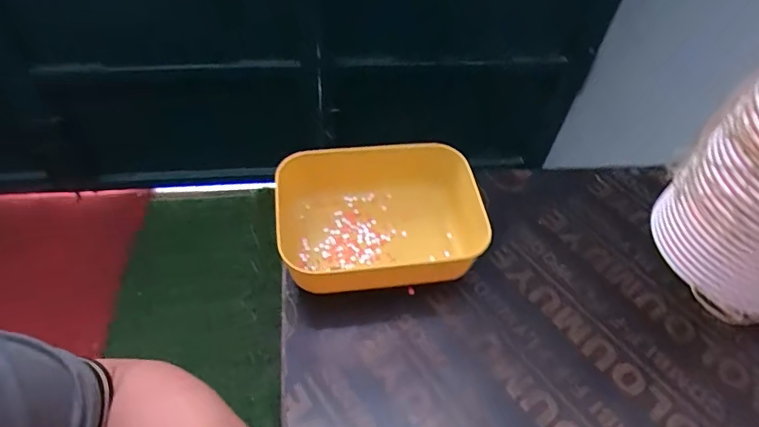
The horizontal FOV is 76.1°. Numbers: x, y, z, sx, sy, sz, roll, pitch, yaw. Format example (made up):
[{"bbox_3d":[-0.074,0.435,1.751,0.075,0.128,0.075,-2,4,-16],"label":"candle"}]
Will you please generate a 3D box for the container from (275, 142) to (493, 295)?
[{"bbox_3d":[0.006,0.006,0.480,0.205,0.061,0.145,-4,53,-8],"label":"container"}]

